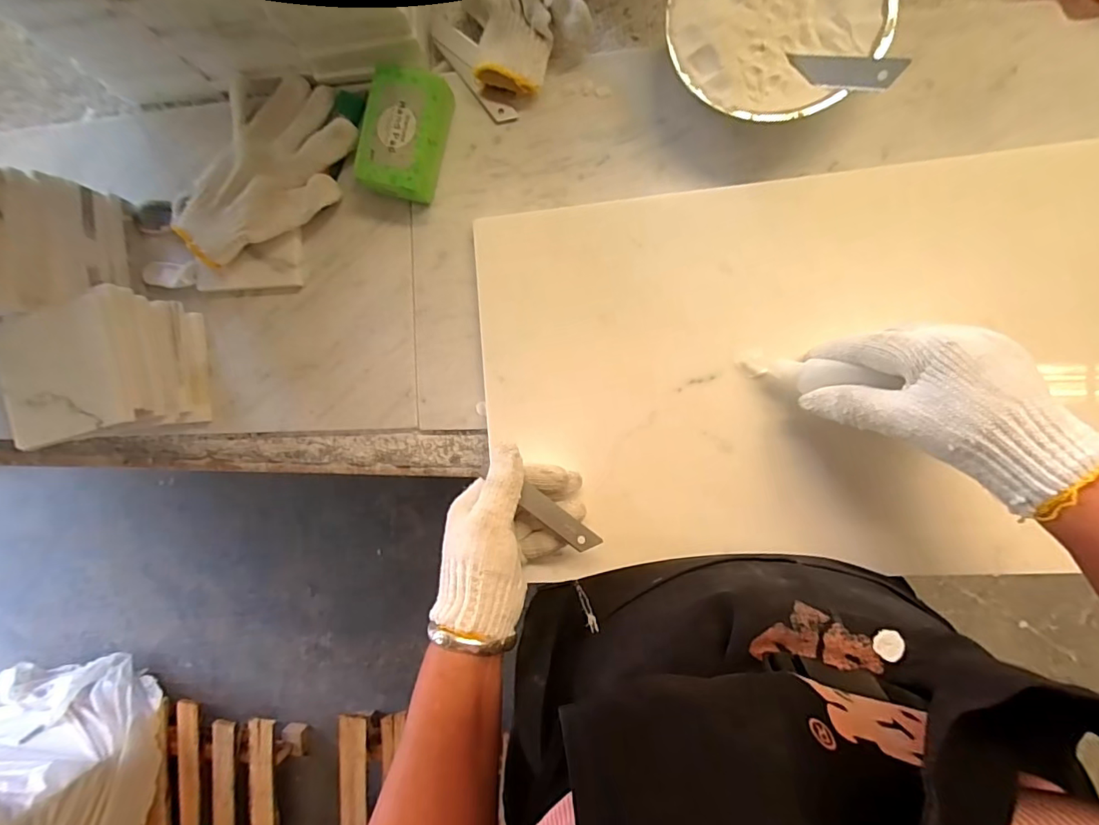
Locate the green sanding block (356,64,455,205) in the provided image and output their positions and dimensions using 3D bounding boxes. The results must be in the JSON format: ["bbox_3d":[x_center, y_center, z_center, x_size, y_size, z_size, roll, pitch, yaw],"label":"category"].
[{"bbox_3d":[-0.119,-0.229,0.408,0.062,0.033,0.094,12,93,6],"label":"green sanding block"}]

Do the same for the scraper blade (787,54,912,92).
[{"bbox_3d":[0.201,-0.234,0.336,0.075,0.009,0.026,37,94,32],"label":"scraper blade"}]

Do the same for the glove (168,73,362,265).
[{"bbox_3d":[-0.245,-0.206,0.426,0.126,0.032,0.176,24,94,5],"label":"glove"}]

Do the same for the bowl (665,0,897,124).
[{"bbox_3d":[0.162,-0.280,0.361,0.144,0.047,0.142,0,91,6],"label":"bowl"}]

